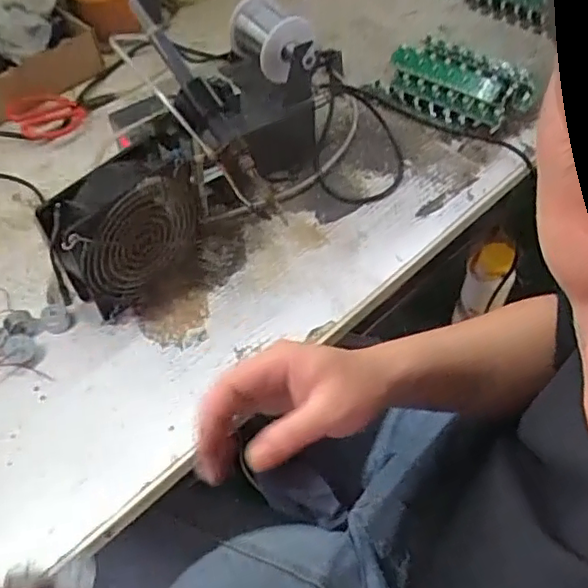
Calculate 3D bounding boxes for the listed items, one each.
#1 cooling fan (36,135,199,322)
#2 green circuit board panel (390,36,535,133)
[{"bbox_3d":[-0.140,-0.056,0.531,0.132,0.123,0.049,-39,62,-24],"label":"cooling fan"},{"bbox_3d":[0.185,-0.244,0.707,0.159,0.029,0.113,36,84,22],"label":"green circuit board panel"}]

